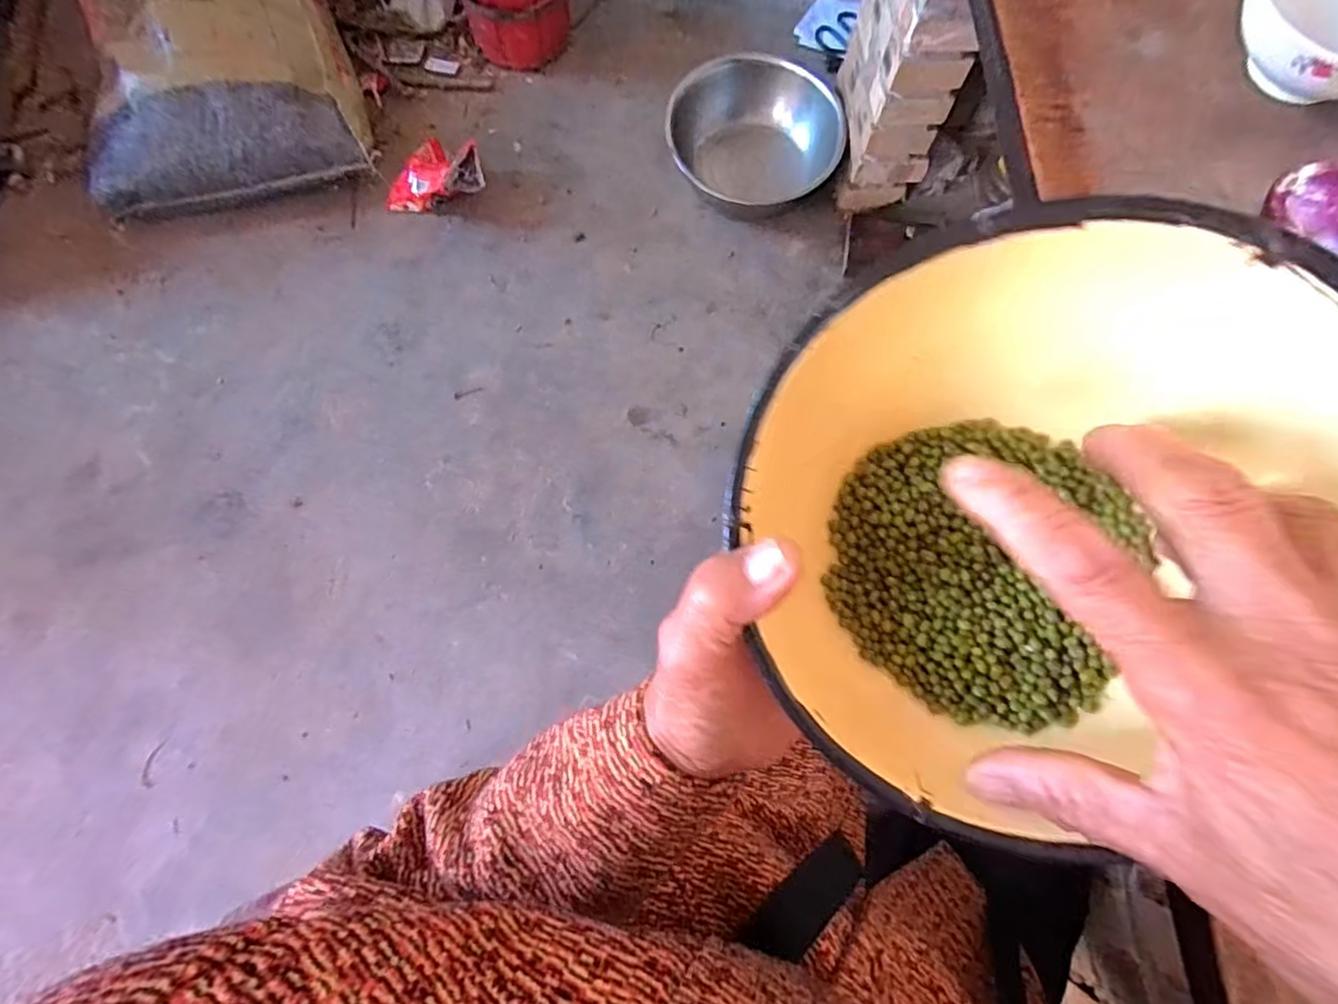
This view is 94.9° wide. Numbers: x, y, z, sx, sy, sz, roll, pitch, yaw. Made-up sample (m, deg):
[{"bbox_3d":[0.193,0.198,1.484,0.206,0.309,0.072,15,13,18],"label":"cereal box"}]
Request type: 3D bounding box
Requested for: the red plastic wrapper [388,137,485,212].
[{"bbox_3d":[-0.442,-0.604,1.156,0.189,0.079,0.097,-32,75,-8],"label":"red plastic wrapper"}]

